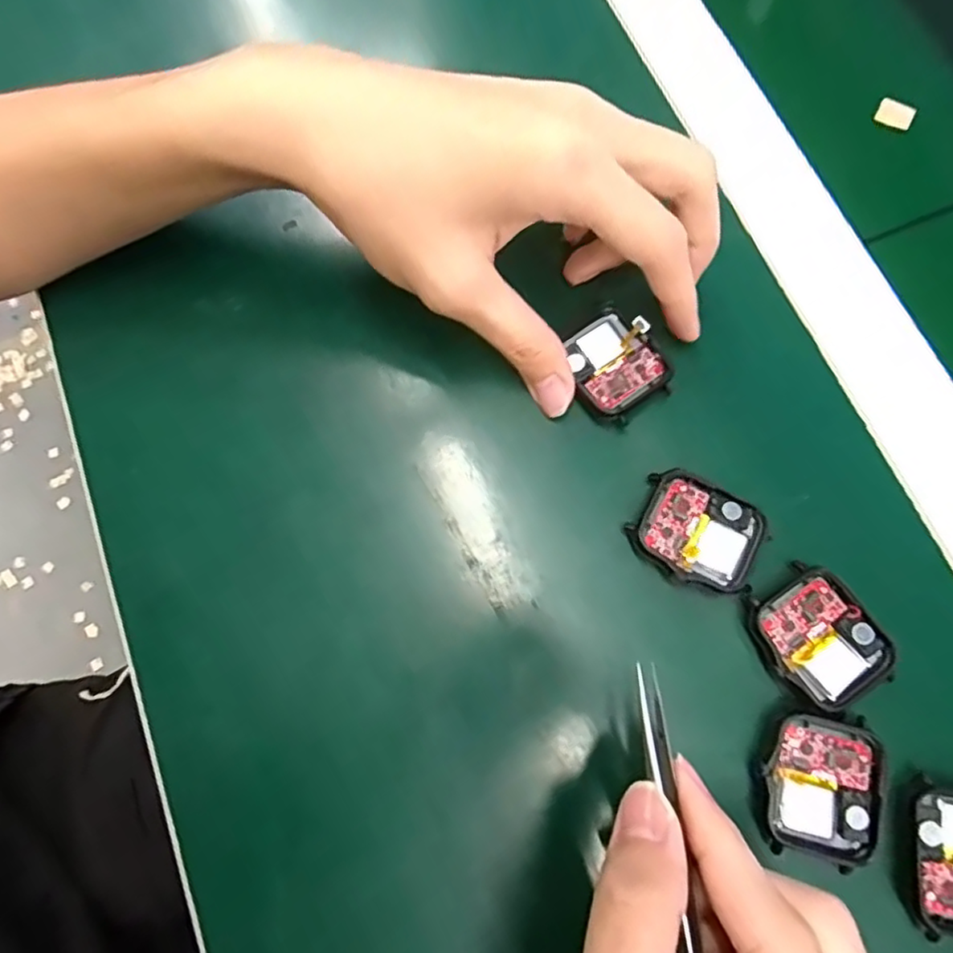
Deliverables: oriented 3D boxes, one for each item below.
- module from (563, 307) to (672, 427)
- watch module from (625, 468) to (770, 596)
[{"bbox_3d":[0.055,-0.045,0.247,0.036,0.009,0.040,-33,77,-8],"label":"module"},{"bbox_3d":[0.082,0.021,0.228,0.046,0.005,0.038,28,72,12],"label":"watch module"}]

